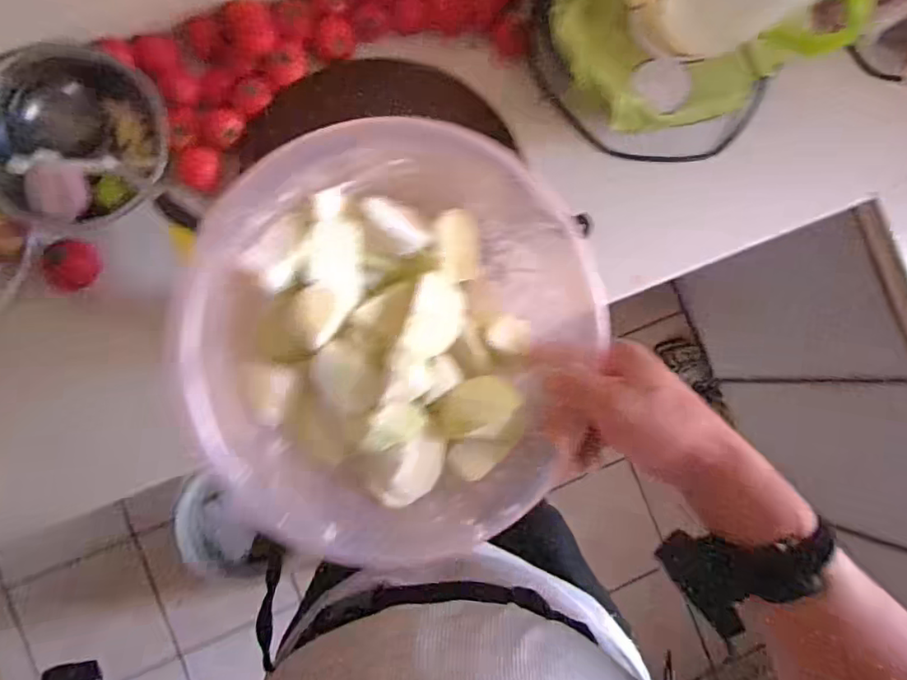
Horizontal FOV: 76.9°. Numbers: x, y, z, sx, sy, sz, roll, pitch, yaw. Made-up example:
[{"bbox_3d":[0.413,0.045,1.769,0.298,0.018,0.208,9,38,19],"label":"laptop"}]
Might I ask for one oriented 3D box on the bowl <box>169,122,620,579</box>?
[{"bbox_3d":[-0.027,0.004,0.394,0.275,0.116,0.281,1,85,-7],"label":"bowl"}]

